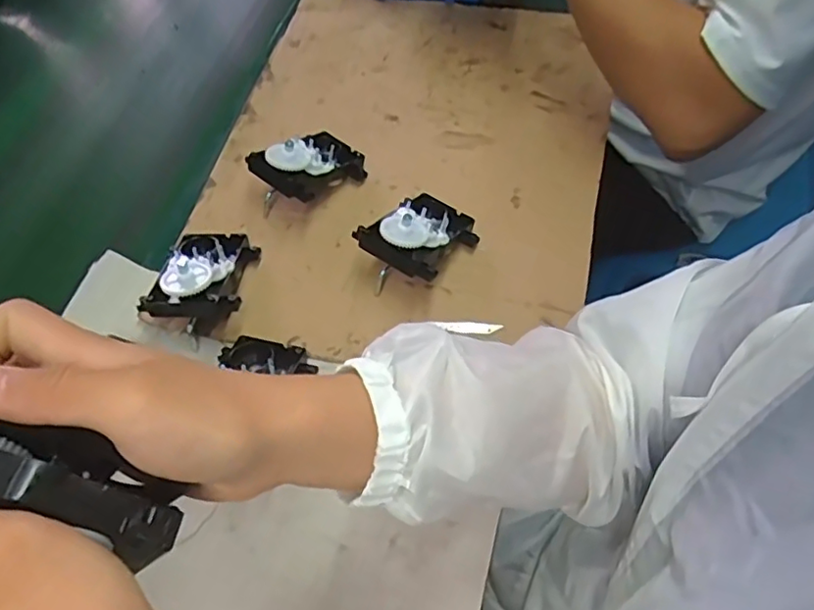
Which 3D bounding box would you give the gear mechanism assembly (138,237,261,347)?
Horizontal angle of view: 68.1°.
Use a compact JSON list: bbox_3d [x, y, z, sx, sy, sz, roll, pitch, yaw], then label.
[{"bbox_3d":[-0.181,-0.028,0.526,0.085,0.051,0.105,-1,57,2],"label":"gear mechanism assembly"}]

